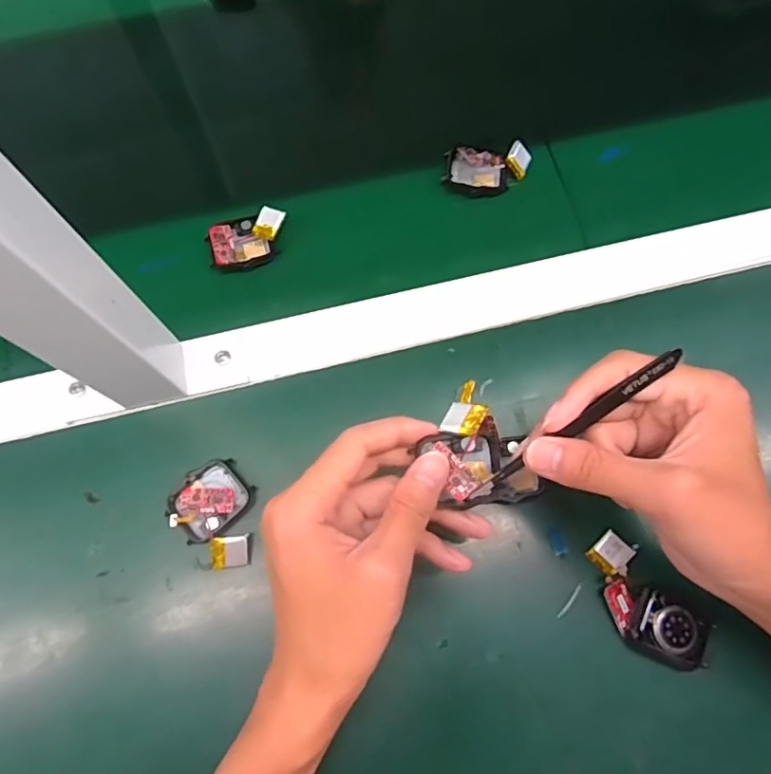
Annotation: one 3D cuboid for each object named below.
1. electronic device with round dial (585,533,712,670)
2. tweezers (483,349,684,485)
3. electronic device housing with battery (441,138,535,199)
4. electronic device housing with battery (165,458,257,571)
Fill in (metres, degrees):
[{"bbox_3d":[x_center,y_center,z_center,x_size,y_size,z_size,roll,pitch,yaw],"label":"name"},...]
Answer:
[{"bbox_3d":[0.147,0.125,0.313,0.038,0.011,0.081,-39,76,-10],"label":"electronic device with round dial"},{"bbox_3d":[0.093,0.015,0.260,0.110,0.006,0.005,-37,75,6],"label":"tweezers"},{"bbox_3d":[0.077,-0.160,0.403,0.063,0.018,0.037,-7,73,-1],"label":"electronic device housing with battery"},{"bbox_3d":[-0.103,0.075,0.328,0.045,0.015,0.061,-1,73,0],"label":"electronic device housing with battery"}]

